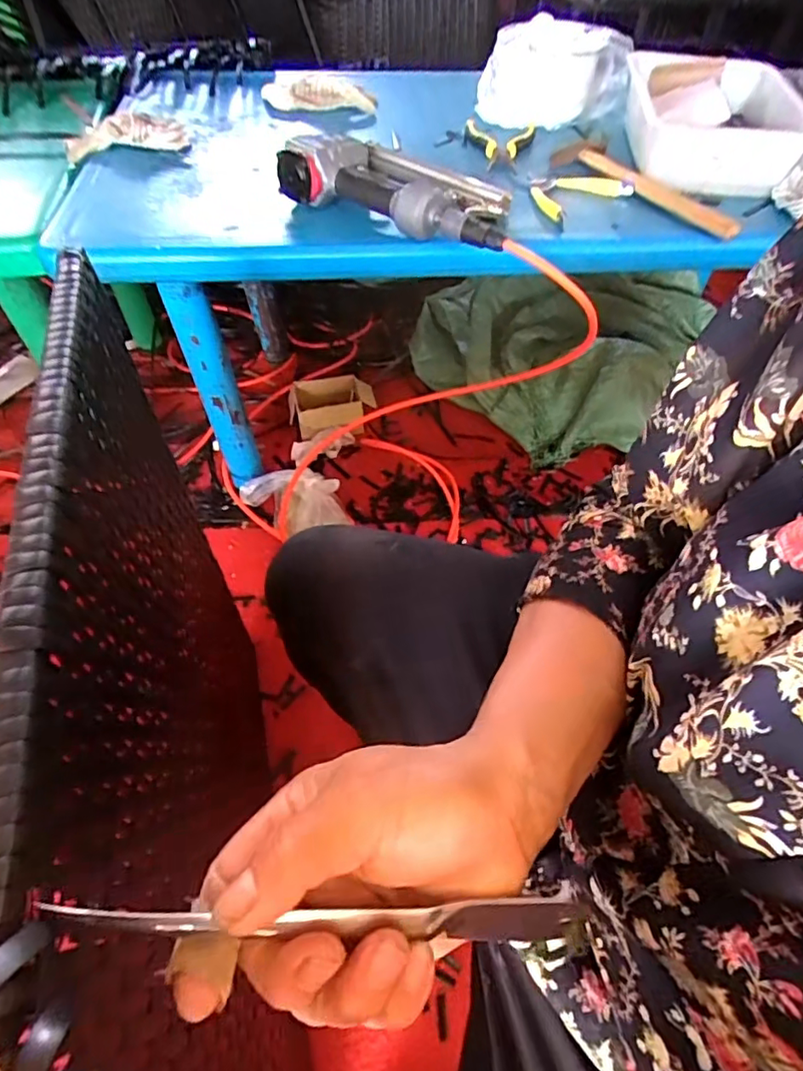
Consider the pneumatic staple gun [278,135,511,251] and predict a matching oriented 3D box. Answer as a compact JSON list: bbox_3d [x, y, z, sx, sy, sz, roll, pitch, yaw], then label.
[{"bbox_3d":[0.012,-0.420,0.679,0.277,0.073,0.165,26,60,17],"label":"pneumatic staple gun"}]

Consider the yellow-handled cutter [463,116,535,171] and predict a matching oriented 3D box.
[{"bbox_3d":[0.125,-0.532,0.779,0.095,0.020,0.128,13,57,9],"label":"yellow-handled cutter"}]

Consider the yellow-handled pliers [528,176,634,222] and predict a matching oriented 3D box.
[{"bbox_3d":[0.206,-0.429,0.715,0.126,0.019,0.107,-29,60,-18],"label":"yellow-handled pliers"}]

